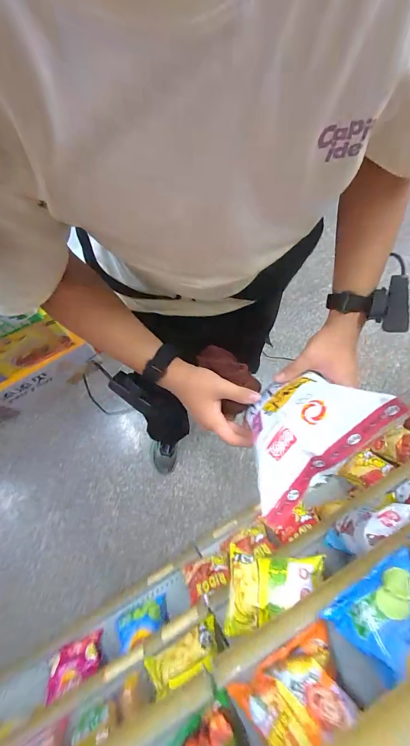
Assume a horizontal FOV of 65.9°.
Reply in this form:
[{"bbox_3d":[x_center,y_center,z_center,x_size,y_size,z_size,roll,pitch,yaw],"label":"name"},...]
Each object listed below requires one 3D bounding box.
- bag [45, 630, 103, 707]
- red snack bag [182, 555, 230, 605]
[{"bbox_3d":[-0.362,0.829,0.893,0.136,0.132,0.055,-12,109,-13],"label":"bag"},{"bbox_3d":[0.010,0.609,0.937,0.139,0.155,0.048,-23,99,-8],"label":"red snack bag"}]

